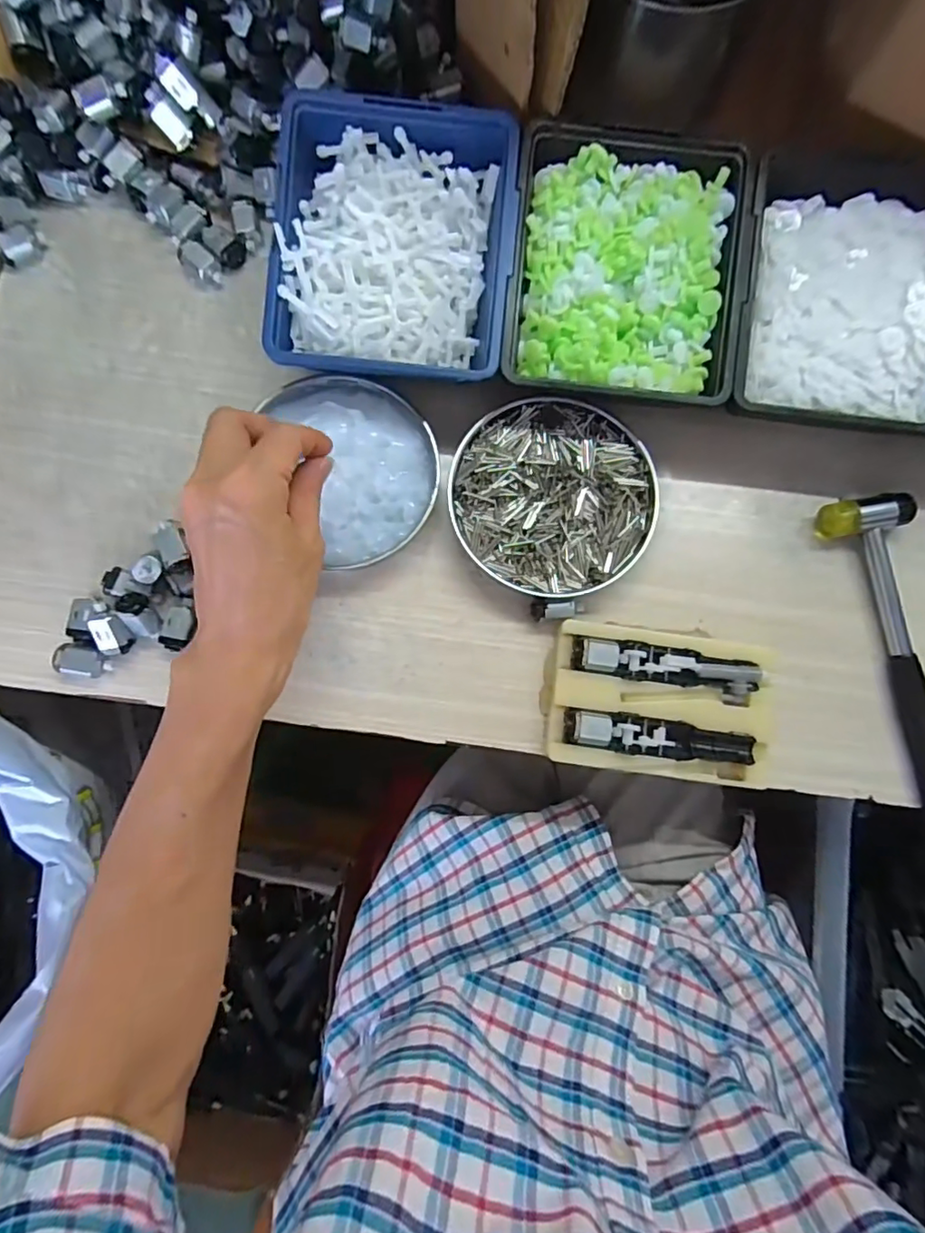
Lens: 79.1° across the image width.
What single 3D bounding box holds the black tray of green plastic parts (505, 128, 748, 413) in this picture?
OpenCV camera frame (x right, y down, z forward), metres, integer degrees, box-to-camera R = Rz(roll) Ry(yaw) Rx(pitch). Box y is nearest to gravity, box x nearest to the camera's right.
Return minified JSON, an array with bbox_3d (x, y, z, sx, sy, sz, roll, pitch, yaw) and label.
[{"bbox_3d":[0.102,-0.218,0.363,0.140,0.054,0.162,6,82,-2],"label":"black tray of green plastic parts"}]

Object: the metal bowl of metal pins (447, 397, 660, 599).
[{"bbox_3d":[0.060,-0.078,0.378,0.131,0.024,0.129,0,82,-2],"label":"metal bowl of metal pins"}]

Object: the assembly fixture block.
[{"bbox_3d":[0.128,0.055,0.359,0.138,0.028,0.089,8,82,-1],"label":"assembly fixture block"}]

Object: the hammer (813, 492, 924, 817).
[{"bbox_3d":[0.302,0.035,0.371,0.056,0.023,0.240,-15,83,-5],"label":"hammer"}]

